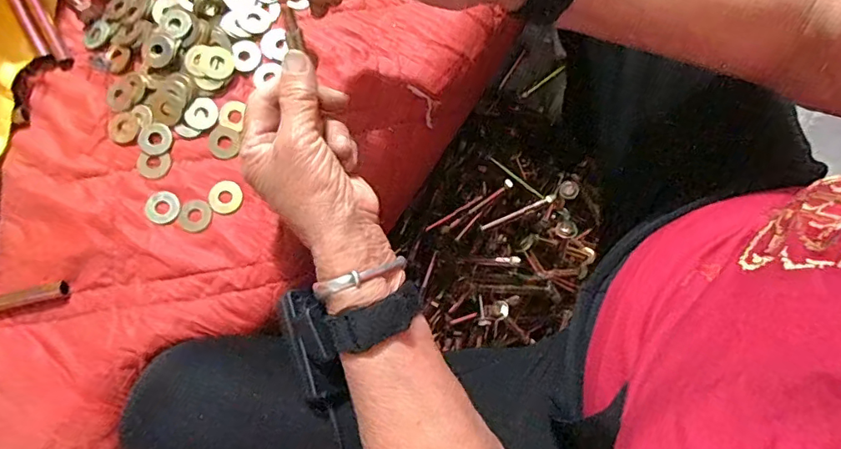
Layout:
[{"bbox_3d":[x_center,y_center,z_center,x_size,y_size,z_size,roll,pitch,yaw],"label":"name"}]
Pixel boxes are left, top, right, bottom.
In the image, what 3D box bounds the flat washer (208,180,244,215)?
[{"bbox_3d":[-0.147,-0.021,0.367,0.025,0.004,0.025,0,80,1],"label":"flat washer"}]

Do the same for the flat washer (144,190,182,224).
[{"bbox_3d":[-0.191,-0.013,0.361,0.026,0.004,0.024,0,80,1],"label":"flat washer"}]

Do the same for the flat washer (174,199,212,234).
[{"bbox_3d":[-0.168,-0.006,0.361,0.024,0.004,0.025,0,80,1],"label":"flat washer"}]

